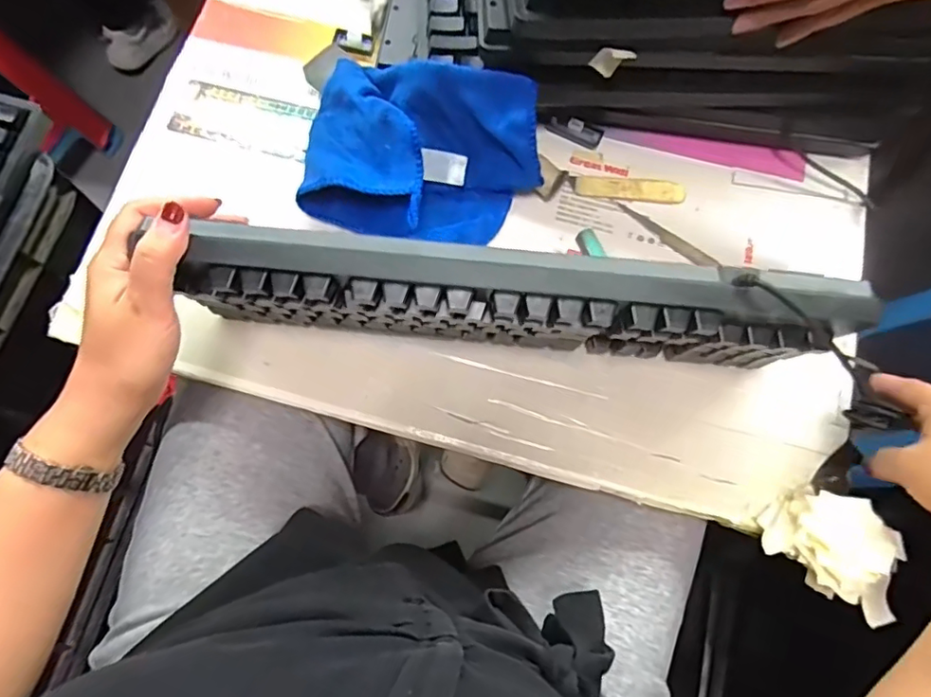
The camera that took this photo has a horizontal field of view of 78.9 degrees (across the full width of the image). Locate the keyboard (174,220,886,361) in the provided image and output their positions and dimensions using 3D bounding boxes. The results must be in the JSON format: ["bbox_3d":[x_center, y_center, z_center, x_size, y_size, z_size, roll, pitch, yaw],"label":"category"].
[{"bbox_3d":[0.031,-0.019,0.387,0.412,0.146,0.044,4,75,2],"label":"keyboard"}]

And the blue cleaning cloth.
[{"bbox_3d":[-0.040,-0.160,0.461,0.192,0.077,0.135,18,75,3],"label":"blue cleaning cloth"}]

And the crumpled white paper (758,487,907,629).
[{"bbox_3d":[0.257,0.138,0.396,0.081,0.057,0.072,31,76,6],"label":"crumpled white paper"}]

